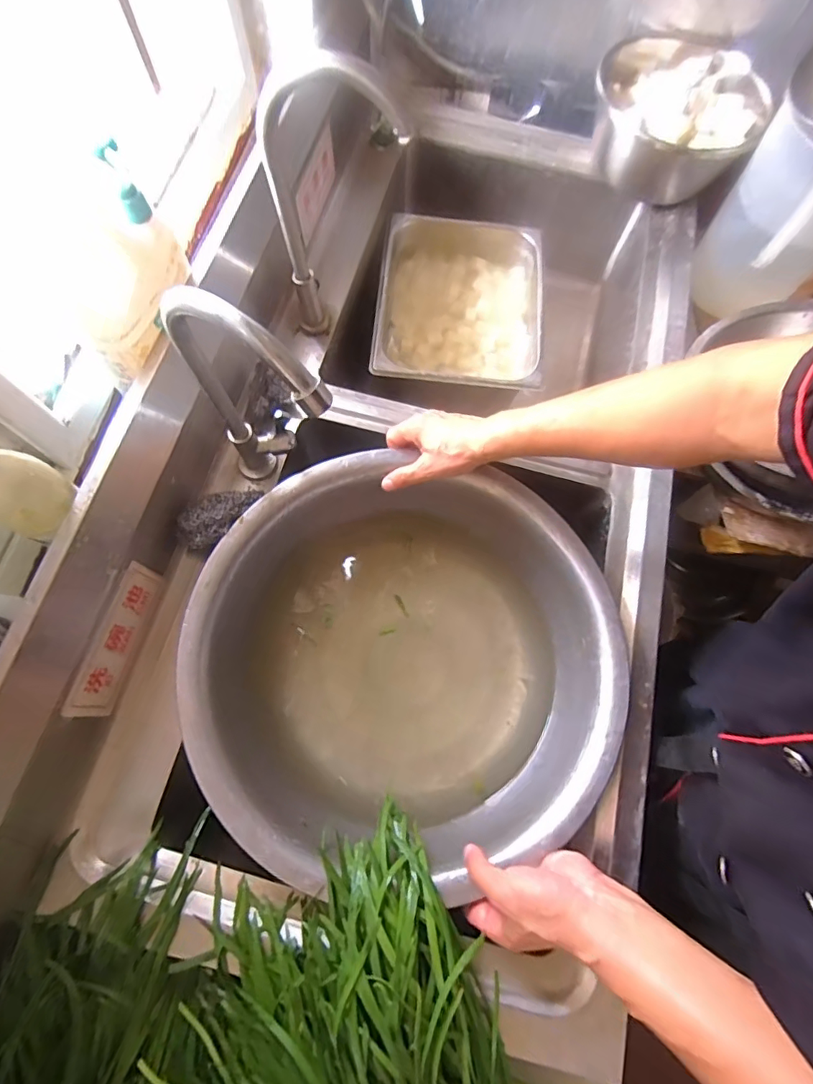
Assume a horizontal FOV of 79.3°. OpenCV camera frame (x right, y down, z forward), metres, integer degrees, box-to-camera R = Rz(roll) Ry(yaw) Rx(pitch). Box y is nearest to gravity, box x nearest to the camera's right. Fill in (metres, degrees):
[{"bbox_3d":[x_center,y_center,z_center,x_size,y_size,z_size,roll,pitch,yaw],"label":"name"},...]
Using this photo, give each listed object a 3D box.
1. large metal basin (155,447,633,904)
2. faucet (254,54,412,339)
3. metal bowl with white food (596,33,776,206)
[{"bbox_3d":[-0.004,0.131,0.580,0.445,0.154,0.437,1,71,-2],"label":"large metal basin"},{"bbox_3d":[-0.073,-0.349,0.541,0.154,0.294,0.040,2,71,-1],"label":"faucet"},{"bbox_3d":[0.403,-0.649,0.765,0.245,0.105,0.262,1,71,-2],"label":"metal bowl with white food"}]

